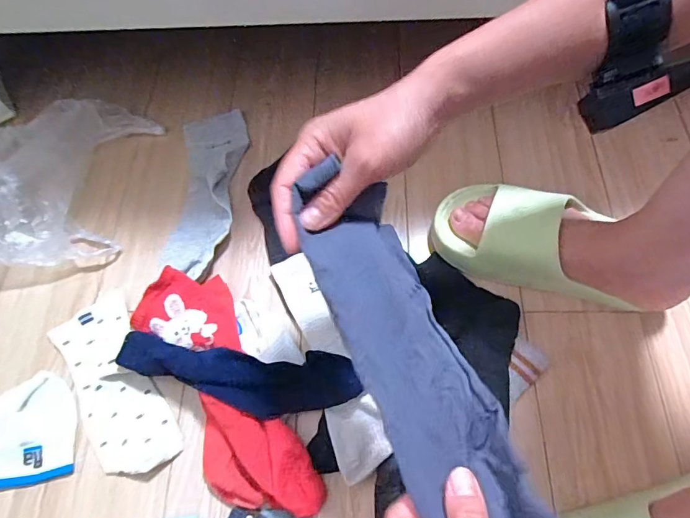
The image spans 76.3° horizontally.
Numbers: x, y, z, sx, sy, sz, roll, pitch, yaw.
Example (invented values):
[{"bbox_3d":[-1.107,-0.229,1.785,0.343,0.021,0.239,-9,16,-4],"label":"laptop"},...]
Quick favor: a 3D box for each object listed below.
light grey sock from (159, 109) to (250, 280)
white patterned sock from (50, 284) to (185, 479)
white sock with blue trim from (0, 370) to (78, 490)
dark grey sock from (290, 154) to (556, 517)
[{"bbox_3d":[-0.178,-0.095,0.562,0.085,0.019,0.242,-1,67,2],"label":"light grey sock"},{"bbox_3d":[-0.247,0.131,0.470,0.085,0.014,0.198,-33,69,-11],"label":"white patterned sock"},{"bbox_3d":[-0.329,0.178,0.455,0.090,0.012,0.107,-20,67,-6],"label":"white sock with blue trim"},{"bbox_3d":[0.040,0.060,0.283,0.075,0.041,0.258,-27,76,-9],"label":"dark grey sock"}]

